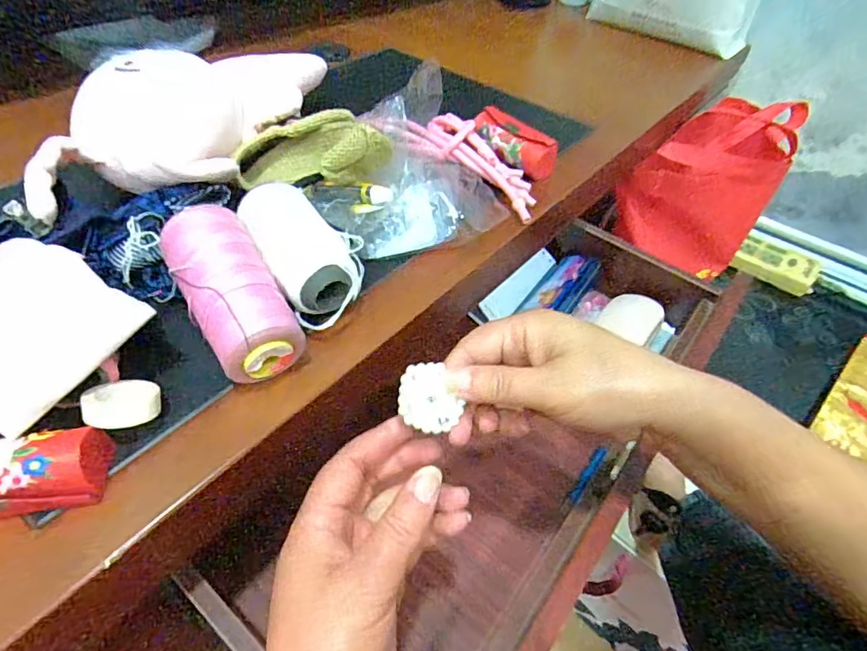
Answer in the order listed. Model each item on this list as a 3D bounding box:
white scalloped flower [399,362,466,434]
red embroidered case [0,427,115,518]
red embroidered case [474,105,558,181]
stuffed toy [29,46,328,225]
[{"bbox_3d":[-0.002,0.040,0.273,0.033,0.004,0.038,-8,80,-14],"label":"white scalloped flower"},{"bbox_3d":[-0.207,0.073,0.234,0.089,0.030,0.031,-9,50,-11],"label":"red embroidered case"},{"bbox_3d":[0.074,-0.173,0.462,0.030,0.031,0.091,-33,58,-28],"label":"red embroidered case"},{"bbox_3d":[-0.186,-0.175,0.392,0.115,0.070,0.263,14,49,8],"label":"stuffed toy"}]

